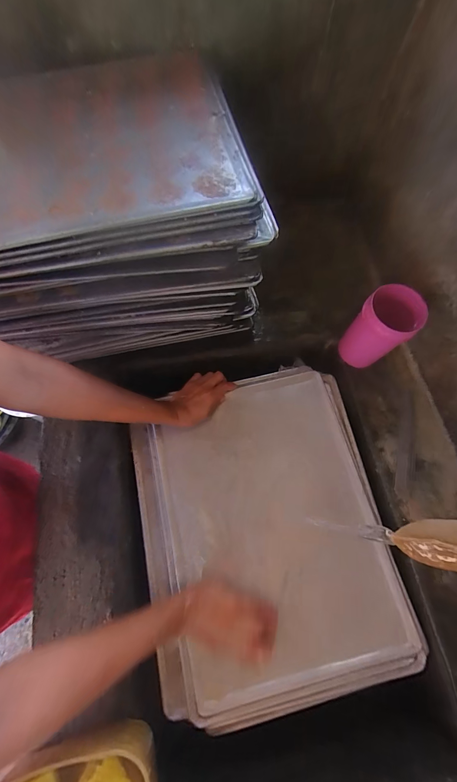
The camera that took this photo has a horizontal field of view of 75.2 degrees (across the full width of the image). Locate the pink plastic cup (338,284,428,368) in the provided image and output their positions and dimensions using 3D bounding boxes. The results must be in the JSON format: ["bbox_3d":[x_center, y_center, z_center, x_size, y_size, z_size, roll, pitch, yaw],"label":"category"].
[{"bbox_3d":[0.251,-0.098,0.503,0.085,0.152,0.074,41,74,14],"label":"pink plastic cup"}]

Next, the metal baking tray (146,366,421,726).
[{"bbox_3d":[0.066,0.215,0.485,0.333,0.018,0.466,-14,70,-3],"label":"metal baking tray"}]

